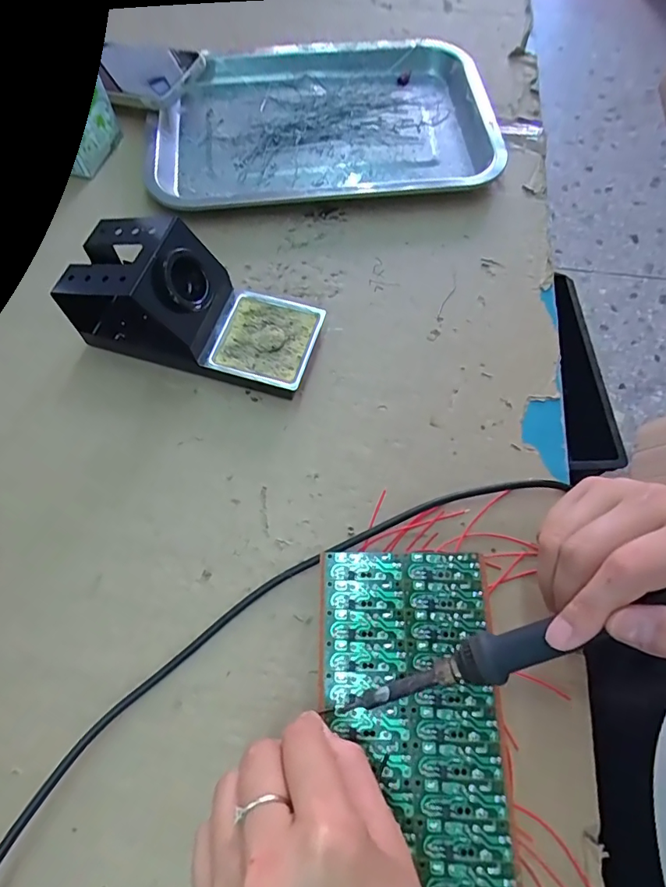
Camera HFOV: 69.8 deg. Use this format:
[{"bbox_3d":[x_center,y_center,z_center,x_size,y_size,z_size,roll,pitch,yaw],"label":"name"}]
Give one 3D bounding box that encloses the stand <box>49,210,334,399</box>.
[{"bbox_3d":[-0.096,-0.094,0.323,0.166,0.074,0.072,15,67,6],"label":"stand"}]

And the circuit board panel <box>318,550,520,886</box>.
[{"bbox_3d":[0.040,0.137,0.252,0.092,0.007,0.154,1,66,0],"label":"circuit board panel"}]

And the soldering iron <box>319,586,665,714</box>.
[{"bbox_3d":[0.096,0.093,0.227,0.212,0.026,0.020,-28,67,16],"label":"soldering iron"}]

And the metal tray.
[{"bbox_3d":[-0.013,-0.296,0.438,0.299,0.025,0.206,-6,66,-3],"label":"metal tray"}]

